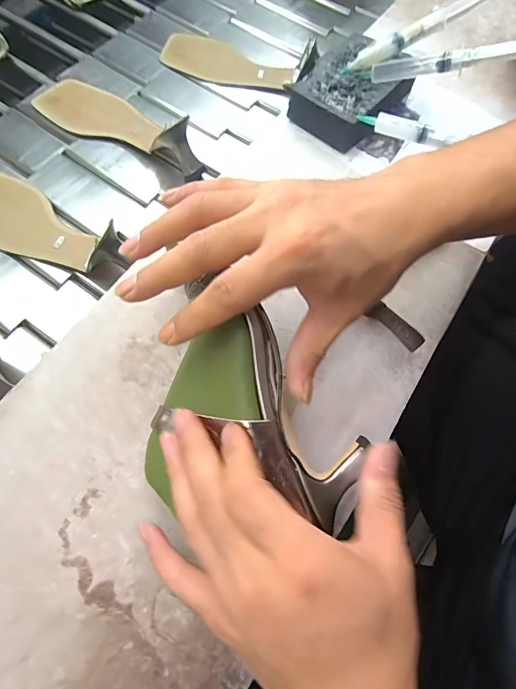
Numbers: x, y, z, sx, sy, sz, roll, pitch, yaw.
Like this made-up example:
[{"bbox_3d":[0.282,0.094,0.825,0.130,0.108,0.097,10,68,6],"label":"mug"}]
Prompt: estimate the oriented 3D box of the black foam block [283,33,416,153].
[{"bbox_3d":[0.096,-0.261,0.417,0.091,0.038,0.118,36,67,9],"label":"black foam block"}]

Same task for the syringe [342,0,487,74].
[{"bbox_3d":[0.154,-0.301,0.391,0.142,0.020,0.018,-21,66,15],"label":"syringe"}]

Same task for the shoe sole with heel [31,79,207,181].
[{"bbox_3d":[-0.153,-0.262,0.455,0.232,0.054,0.075,29,66,6],"label":"shoe sole with heel"}]

